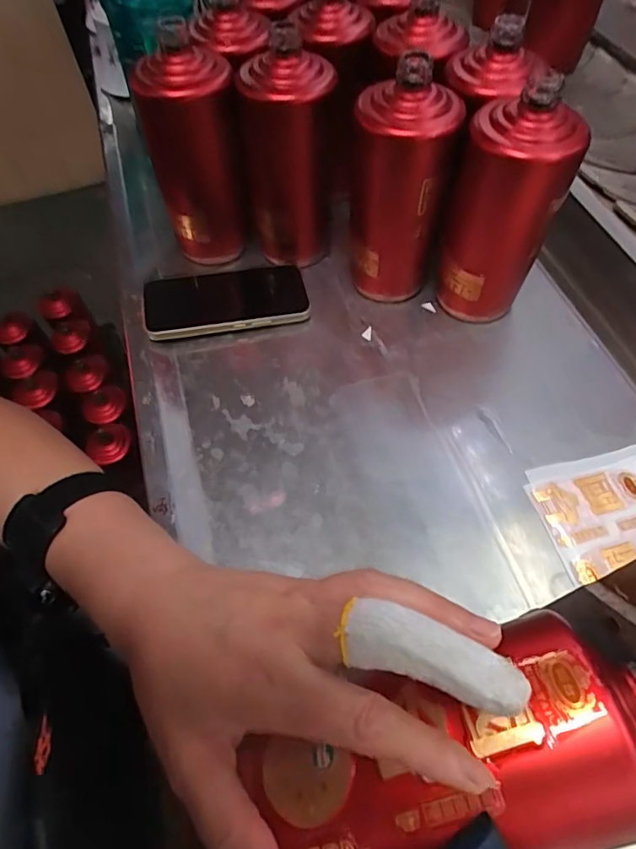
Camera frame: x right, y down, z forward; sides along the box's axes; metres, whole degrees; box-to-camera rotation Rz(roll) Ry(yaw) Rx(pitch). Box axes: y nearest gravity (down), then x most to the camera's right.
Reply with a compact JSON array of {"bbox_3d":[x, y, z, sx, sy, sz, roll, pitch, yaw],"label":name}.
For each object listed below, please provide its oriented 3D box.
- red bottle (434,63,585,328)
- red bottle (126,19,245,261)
[{"bbox_3d":[0.148,-0.172,0.415,0.069,0.180,0.076,-22,59,-9],"label":"red bottle"},{"bbox_3d":[-0.111,-0.246,0.464,0.085,0.183,0.069,-16,59,-5],"label":"red bottle"}]

